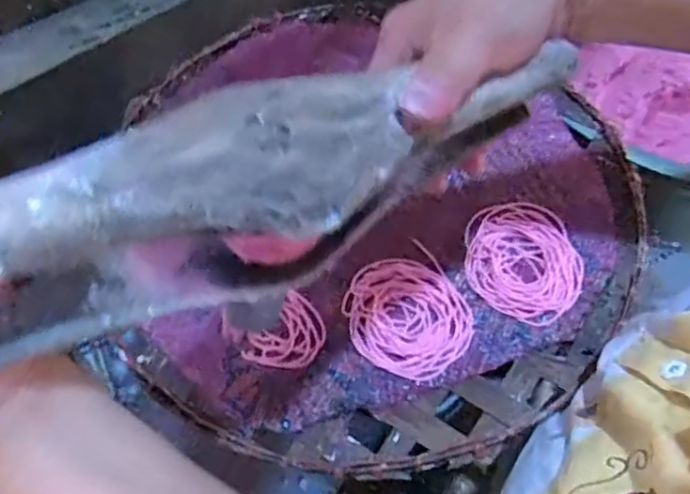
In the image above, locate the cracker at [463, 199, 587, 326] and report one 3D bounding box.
[{"bbox_3d":[0.122,0.007,0.437,0.076,0.006,0.090,7,62,5],"label":"cracker"}]

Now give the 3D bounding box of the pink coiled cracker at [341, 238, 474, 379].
[{"bbox_3d":[0.041,0.044,0.419,0.077,0.004,0.082,-1,61,1],"label":"pink coiled cracker"}]

